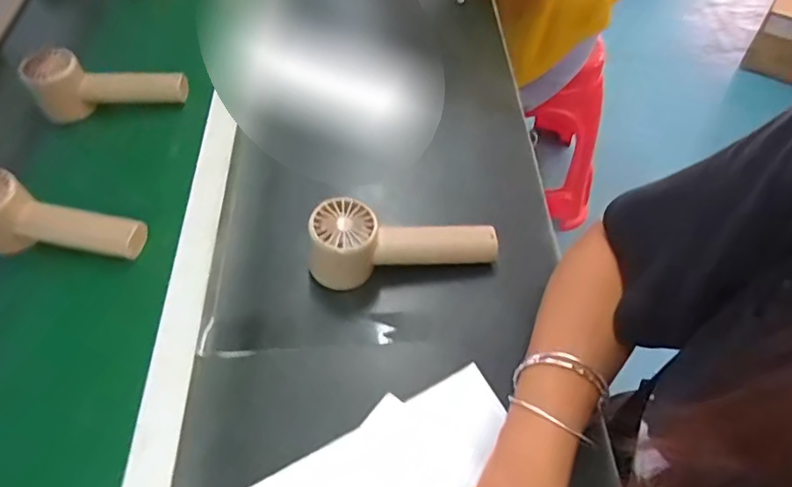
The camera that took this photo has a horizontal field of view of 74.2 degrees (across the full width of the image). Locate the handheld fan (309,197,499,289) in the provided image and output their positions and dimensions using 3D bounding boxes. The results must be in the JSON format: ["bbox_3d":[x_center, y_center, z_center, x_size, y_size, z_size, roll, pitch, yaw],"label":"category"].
[{"bbox_3d":[0.007,0.001,0.446,0.158,0.058,0.052,1,53,-10],"label":"handheld fan"}]

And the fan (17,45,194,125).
[{"bbox_3d":[-0.310,-0.170,0.559,0.155,0.055,0.048,-2,54,3],"label":"fan"}]

